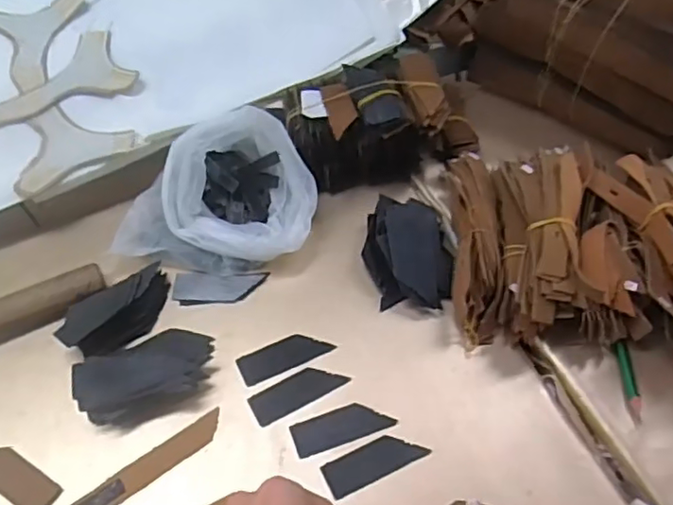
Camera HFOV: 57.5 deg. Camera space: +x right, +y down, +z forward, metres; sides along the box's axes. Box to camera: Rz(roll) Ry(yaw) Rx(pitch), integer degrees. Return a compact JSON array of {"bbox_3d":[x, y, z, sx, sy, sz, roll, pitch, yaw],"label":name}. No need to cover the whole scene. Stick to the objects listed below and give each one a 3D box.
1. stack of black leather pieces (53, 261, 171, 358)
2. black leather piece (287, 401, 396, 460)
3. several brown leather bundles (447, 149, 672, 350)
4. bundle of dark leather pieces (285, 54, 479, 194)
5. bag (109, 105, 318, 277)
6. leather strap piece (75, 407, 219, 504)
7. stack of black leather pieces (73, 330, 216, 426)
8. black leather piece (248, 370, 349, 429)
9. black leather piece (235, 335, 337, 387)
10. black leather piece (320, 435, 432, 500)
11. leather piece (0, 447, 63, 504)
[{"bbox_3d":[-0.154,0.039,0.434,0.048,0.023,0.081,33,61,20],"label":"stack of black leather pieces"},{"bbox_3d":[0.004,0.111,0.395,0.063,0.004,0.022,-16,57,-12],"label":"black leather piece"},{"bbox_3d":[0.189,0.000,0.438,0.210,0.073,0.170,5,55,3],"label":"several brown leather bundles"},{"bbox_3d":[0.038,-0.109,0.512,0.155,0.077,0.086,-11,56,-8],"label":"bundle of dark leather pieces"},{"bbox_3d":[-0.087,-0.049,0.465,0.142,0.074,0.111,4,55,2],"label":"bag"},{"bbox_3d":[-0.126,0.139,0.377,0.125,0.004,0.016,-31,61,-21],"label":"leather strap piece"},{"bbox_3d":[-0.126,0.076,0.406,0.085,0.034,0.056,-20,58,-14],"label":"stack of black leather pieces"},{"bbox_3d":[-0.026,0.092,0.411,0.063,0.004,0.024,-25,59,-17],"label":"black leather piece"},{"bbox_3d":[-0.036,0.071,0.429,0.064,0.004,0.023,-21,58,-15],"label":"black leather piece"},{"bbox_3d":[0.023,0.132,0.390,0.064,0.004,0.023,-22,58,-15],"label":"black leather piece"},{"bbox_3d":[-0.201,0.136,0.378,0.068,0.004,0.023,27,59,17],"label":"leather piece"}]

